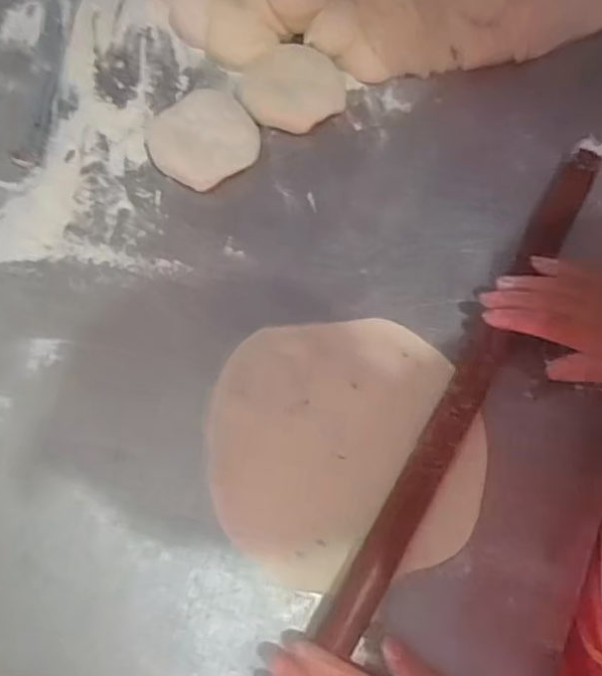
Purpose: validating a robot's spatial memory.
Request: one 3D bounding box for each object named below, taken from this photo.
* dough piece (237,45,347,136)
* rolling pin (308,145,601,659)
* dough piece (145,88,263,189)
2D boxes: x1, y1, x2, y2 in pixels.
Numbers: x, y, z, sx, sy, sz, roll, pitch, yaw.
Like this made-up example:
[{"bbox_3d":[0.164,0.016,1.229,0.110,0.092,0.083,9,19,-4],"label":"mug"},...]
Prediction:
[{"bbox_3d":[-0.010,-0.250,0.589,0.104,0.020,0.088,8,71,3],"label":"dough piece"},{"bbox_3d":[0.120,0.057,0.469,0.032,0.037,0.546,30,74,10],"label":"rolling pin"},{"bbox_3d":[-0.093,-0.189,0.559,0.095,0.038,0.086,-33,73,-11],"label":"dough piece"}]

